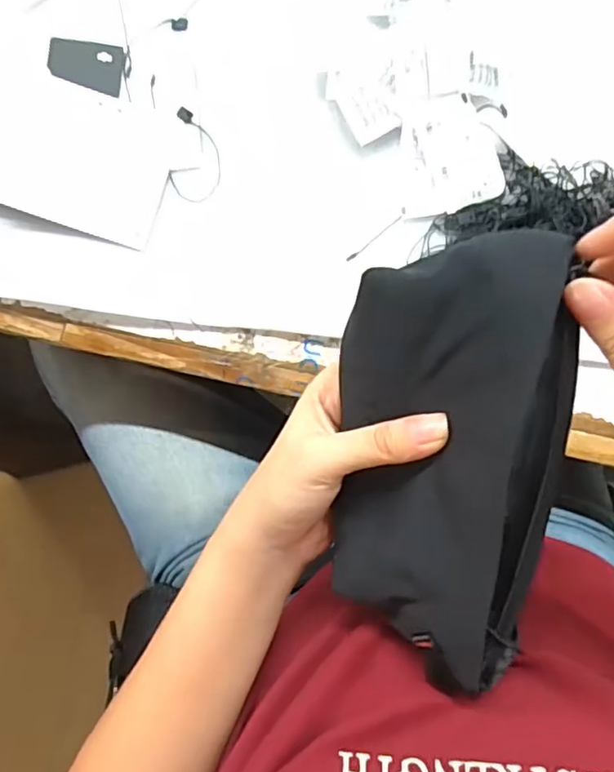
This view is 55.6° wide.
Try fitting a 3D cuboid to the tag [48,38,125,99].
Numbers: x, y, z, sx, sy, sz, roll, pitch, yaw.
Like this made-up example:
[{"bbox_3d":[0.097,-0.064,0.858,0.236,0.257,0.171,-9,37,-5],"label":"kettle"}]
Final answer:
[{"bbox_3d":[-0.149,-0.215,0.393,0.049,0.004,0.032,7,88,-3],"label":"tag"}]

